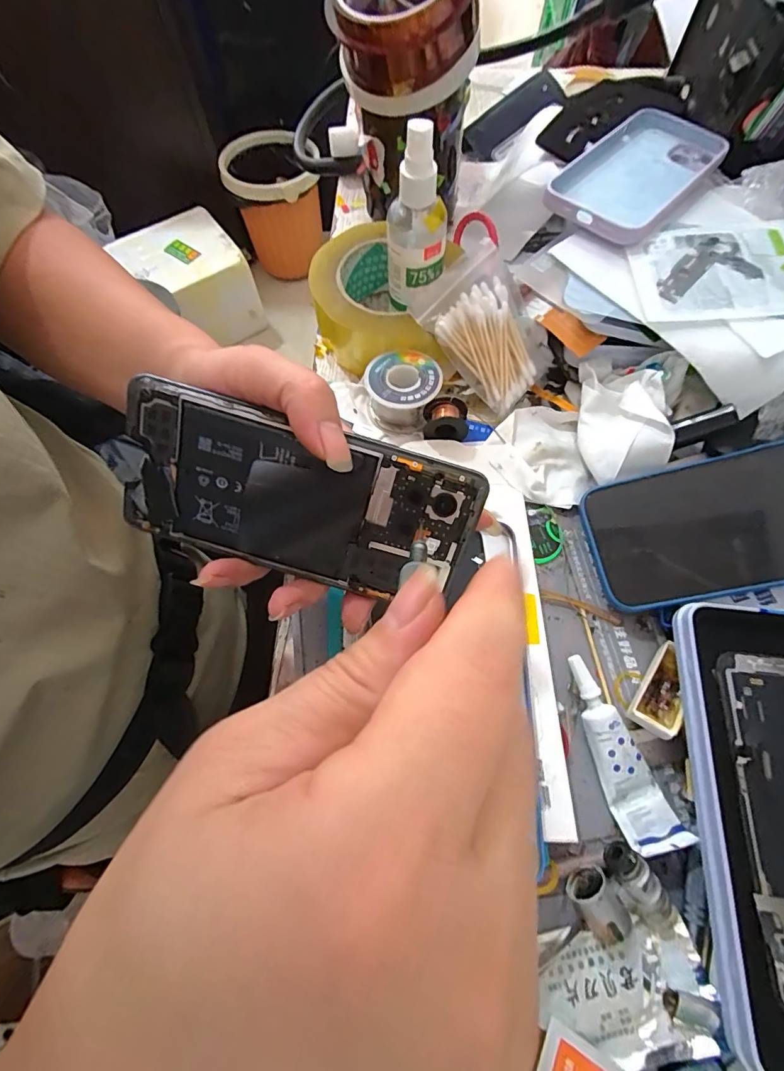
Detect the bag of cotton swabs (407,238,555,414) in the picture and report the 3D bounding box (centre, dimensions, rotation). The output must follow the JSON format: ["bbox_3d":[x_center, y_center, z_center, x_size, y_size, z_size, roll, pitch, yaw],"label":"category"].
[{"bbox_3d":[0.069,-0.146,0.318,0.072,0.023,0.100,-43,107,-4],"label":"bag of cotton swabs"}]

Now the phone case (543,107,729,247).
[{"bbox_3d":[0.178,-0.268,0.317,0.081,0.013,0.153,37,74,15],"label":"phone case"}]

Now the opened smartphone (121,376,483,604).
[{"bbox_3d":[-0.044,-0.015,0.203,0.157,0.004,0.073,16,113,0],"label":"opened smartphone"}]

